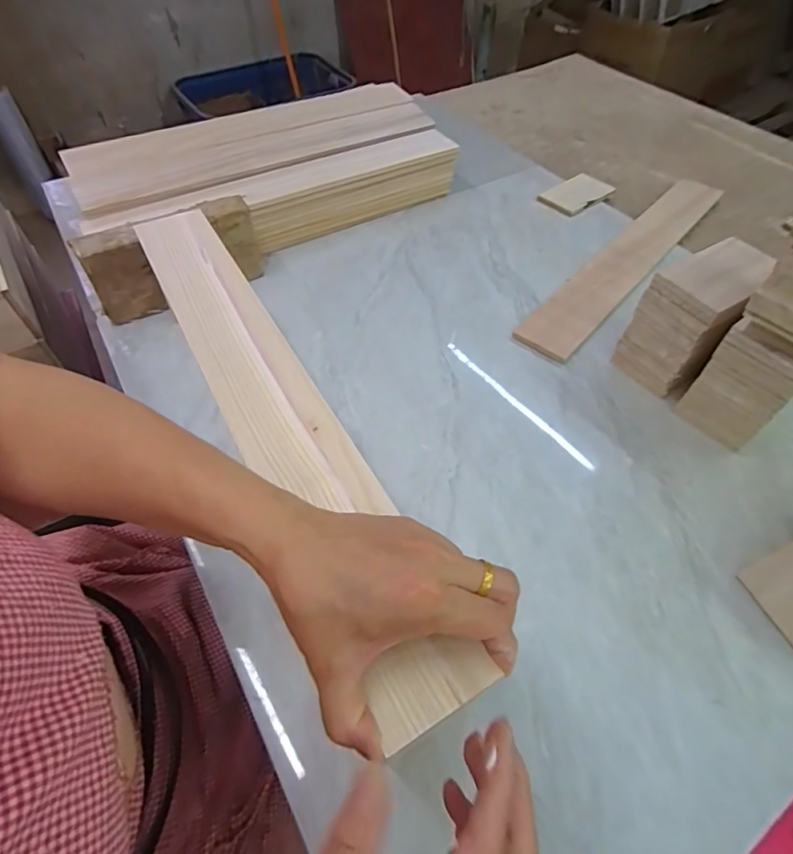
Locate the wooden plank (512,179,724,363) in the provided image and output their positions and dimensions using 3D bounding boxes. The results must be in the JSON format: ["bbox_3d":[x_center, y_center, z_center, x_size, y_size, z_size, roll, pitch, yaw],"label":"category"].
[{"bbox_3d":[0.351,-0.255,0.718,0.076,0.017,0.527,35,60,24],"label":"wooden plank"}]

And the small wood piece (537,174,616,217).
[{"bbox_3d":[0.311,-0.400,0.831,0.115,0.015,0.079,-32,59,-23],"label":"small wood piece"}]

